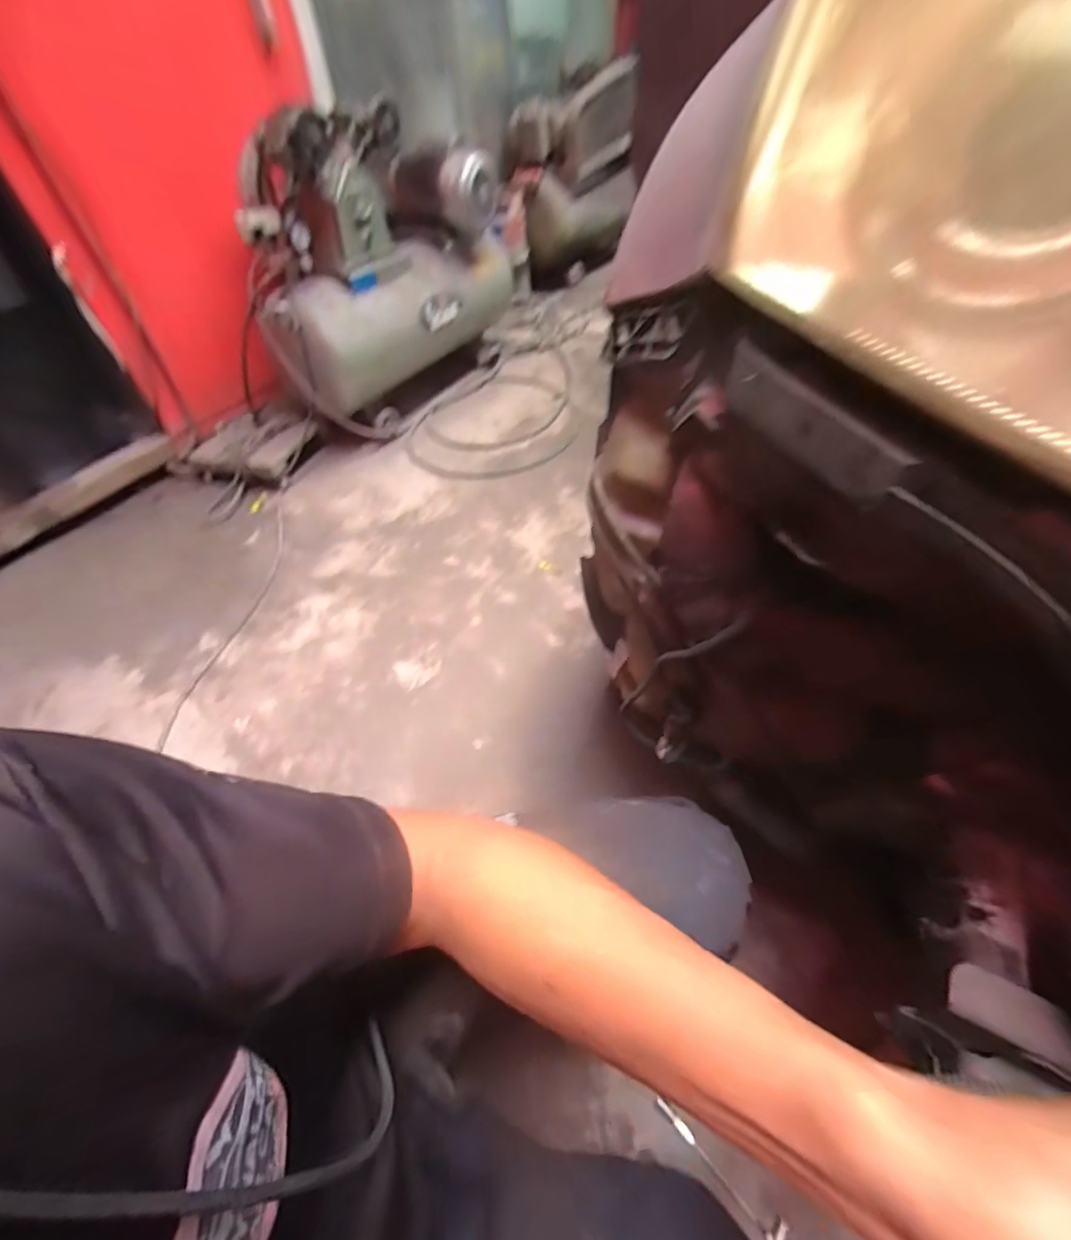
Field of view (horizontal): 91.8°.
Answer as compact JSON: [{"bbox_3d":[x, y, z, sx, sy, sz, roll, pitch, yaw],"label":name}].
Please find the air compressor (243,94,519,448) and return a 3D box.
[{"bbox_3d":[-0.451,-1.028,1.590,0.399,0.745,0.796,36,61,27],"label":"air compressor"}]

